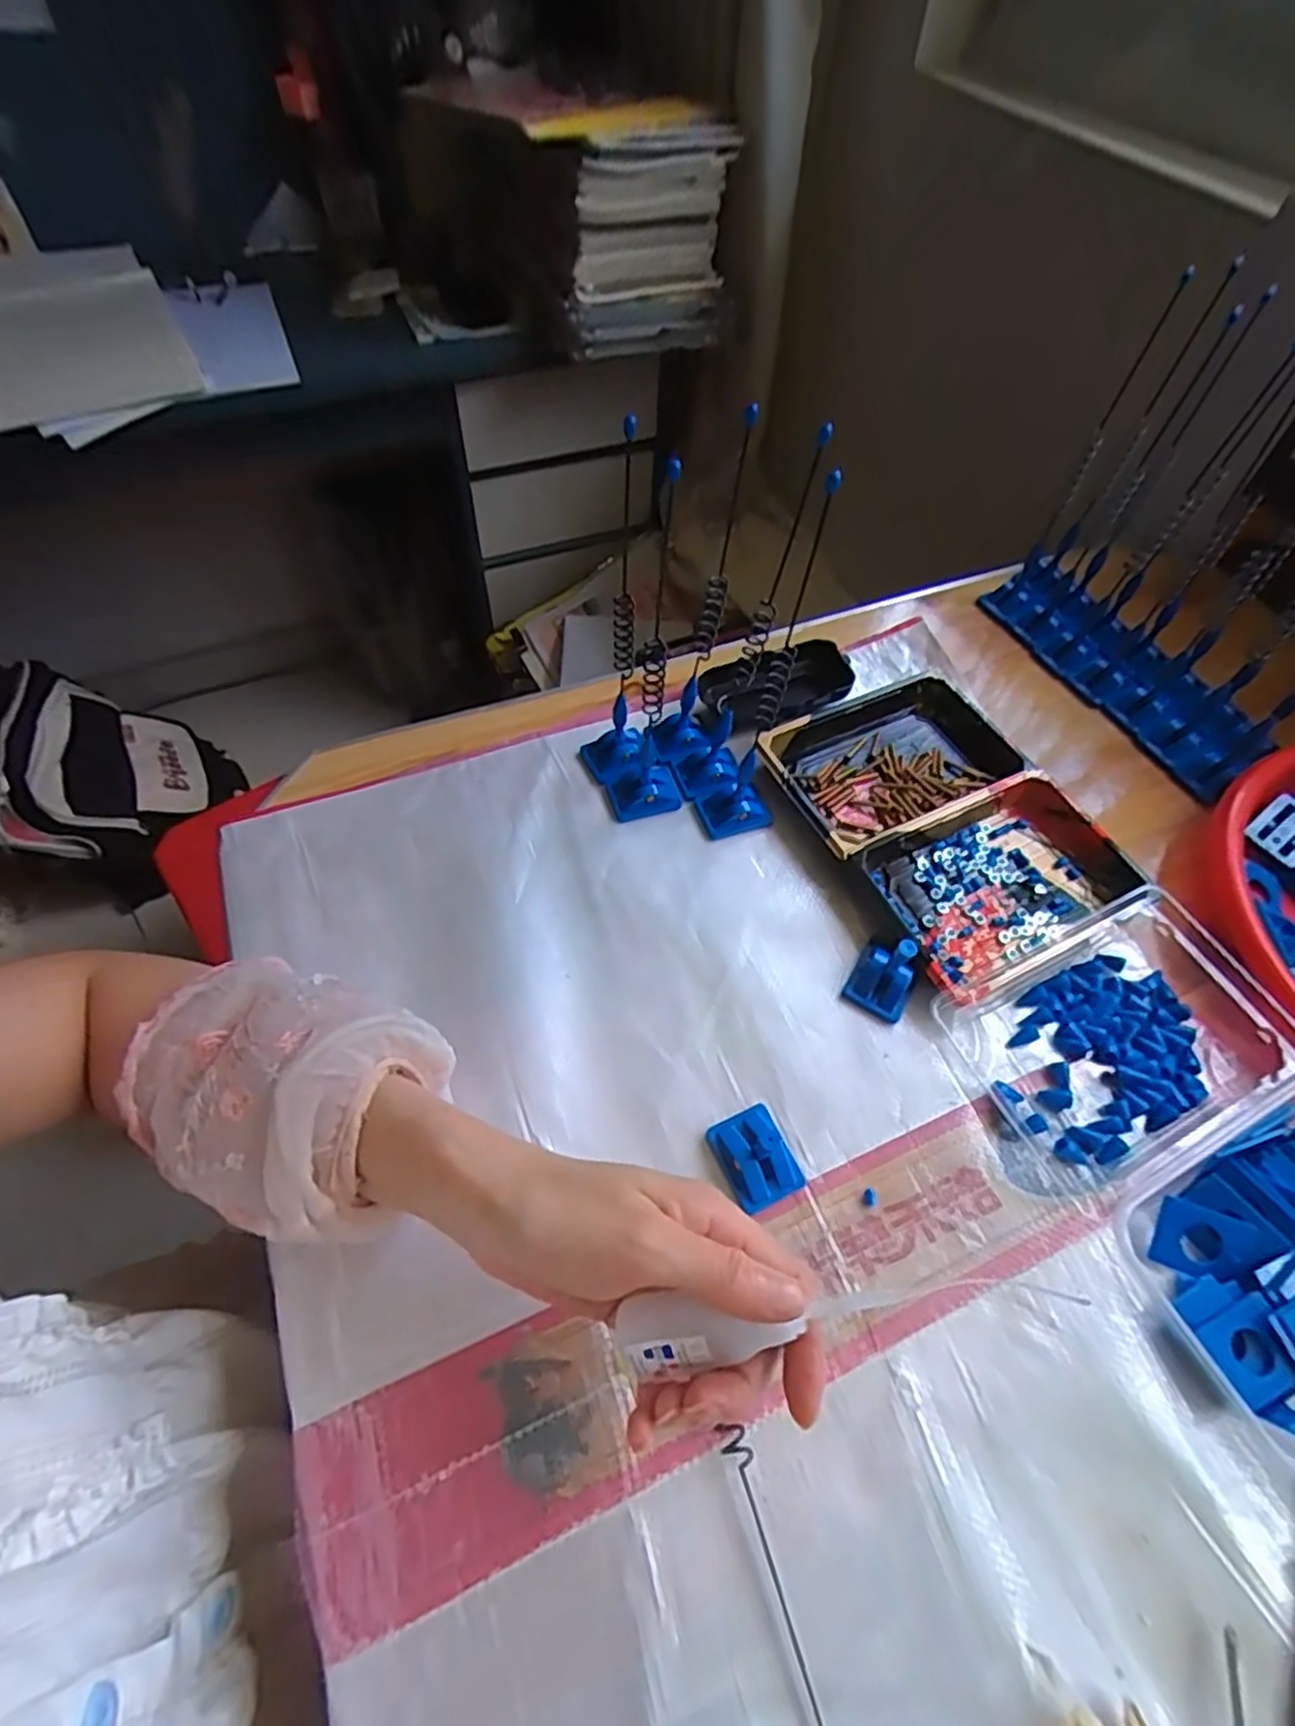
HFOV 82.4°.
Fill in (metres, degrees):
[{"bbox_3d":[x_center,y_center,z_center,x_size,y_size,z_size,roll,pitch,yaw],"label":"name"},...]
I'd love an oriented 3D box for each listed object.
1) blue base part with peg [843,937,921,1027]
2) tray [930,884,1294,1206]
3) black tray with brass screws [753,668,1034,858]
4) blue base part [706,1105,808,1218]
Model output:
[{"bbox_3d":[0.133,0.057,0.405,0.033,0.042,0.039,29,61,16],"label":"blue base part with peg"},{"bbox_3d":[0.258,0.090,0.401,0.171,0.034,0.115,-23,61,-15],"label":"tray"},{"bbox_3d":[0.166,-0.068,0.503,0.163,0.026,0.108,-24,61,-16],"label":"black tray with brass screws"},{"bbox_3d":[0.053,0.144,0.363,0.036,0.018,0.044,-21,60,-14],"label":"blue base part"}]

